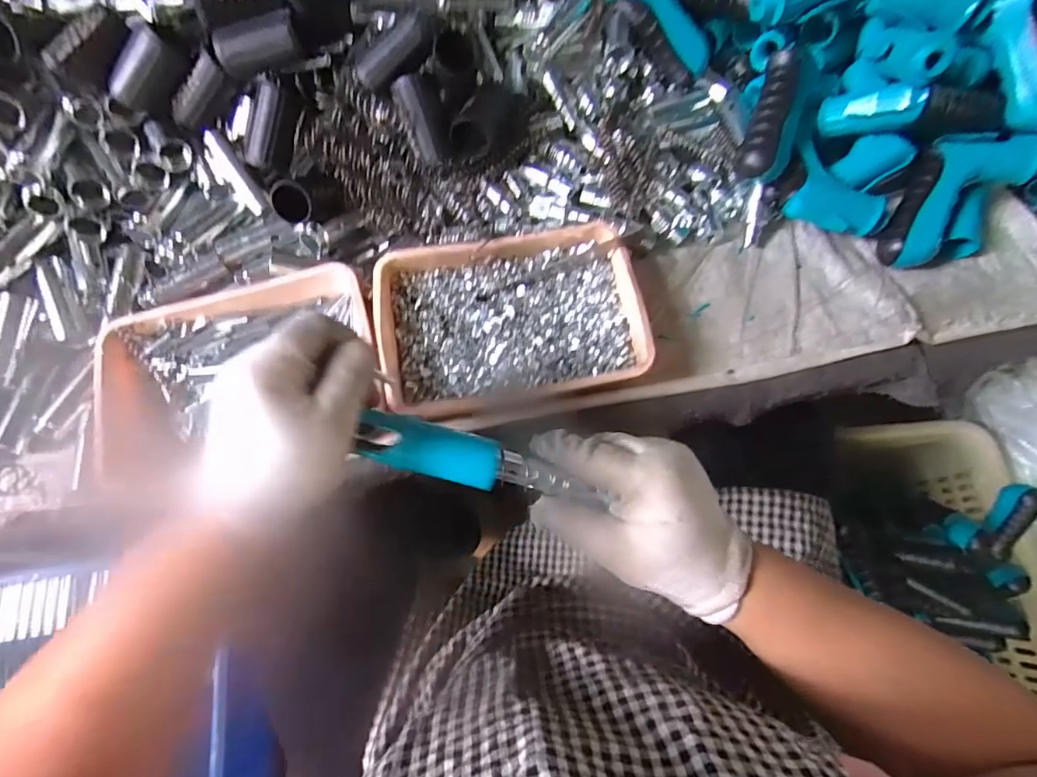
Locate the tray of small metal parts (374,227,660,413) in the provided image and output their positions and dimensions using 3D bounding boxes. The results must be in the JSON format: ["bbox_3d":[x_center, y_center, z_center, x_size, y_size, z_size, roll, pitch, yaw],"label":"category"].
[{"bbox_3d":[-0.006,-0.052,0.402,0.202,0.039,0.141,-10,71,-4],"label":"tray of small metal parts"}]

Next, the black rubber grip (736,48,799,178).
[{"bbox_3d":[0.209,-0.229,0.420,0.024,0.017,0.107,17,89,5],"label":"black rubber grip"}]

